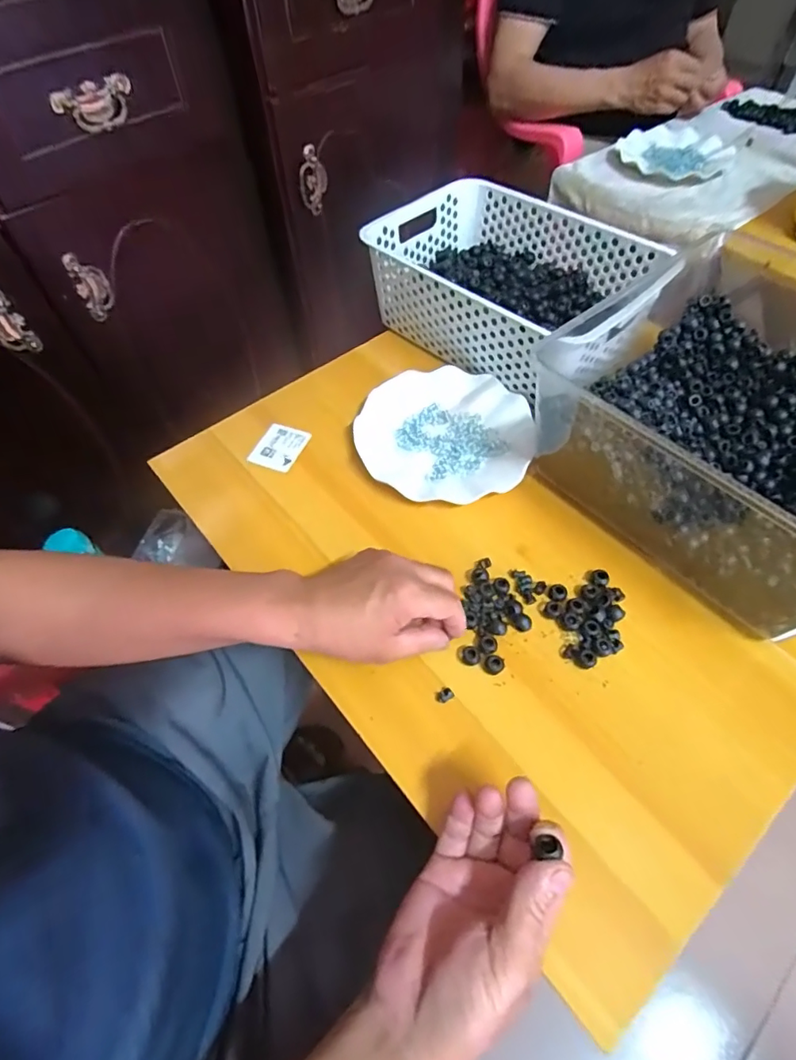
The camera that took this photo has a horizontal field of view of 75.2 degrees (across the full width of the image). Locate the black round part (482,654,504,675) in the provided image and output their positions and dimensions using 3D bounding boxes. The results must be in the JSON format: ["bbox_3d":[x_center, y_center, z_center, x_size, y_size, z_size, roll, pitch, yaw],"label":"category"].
[{"bbox_3d":[0.077,0.109,0.416,0.016,0.006,0.014,-12,57,-7],"label":"black round part"}]

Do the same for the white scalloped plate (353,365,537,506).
[{"bbox_3d":[0.050,-0.103,0.548,0.178,0.023,0.171,-1,56,1],"label":"white scalloped plate"}]

